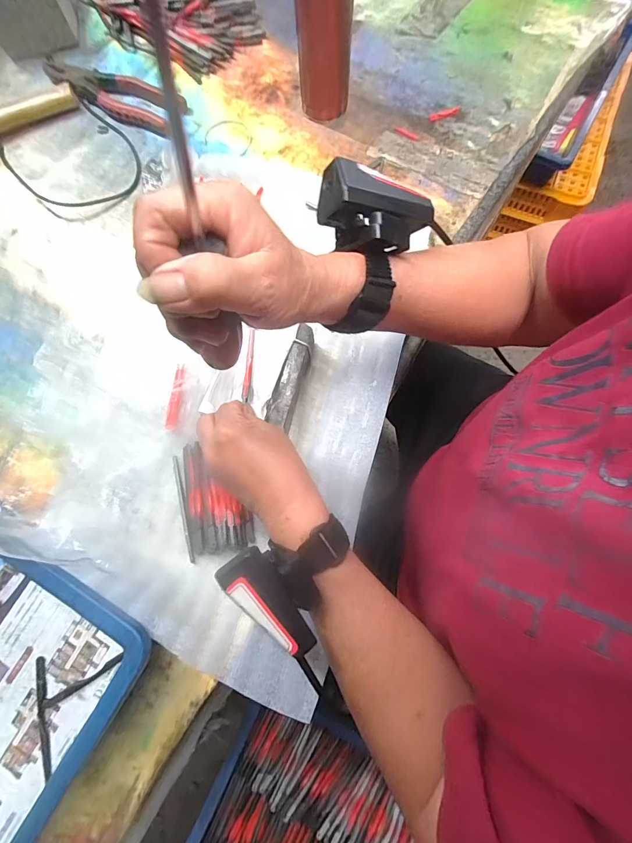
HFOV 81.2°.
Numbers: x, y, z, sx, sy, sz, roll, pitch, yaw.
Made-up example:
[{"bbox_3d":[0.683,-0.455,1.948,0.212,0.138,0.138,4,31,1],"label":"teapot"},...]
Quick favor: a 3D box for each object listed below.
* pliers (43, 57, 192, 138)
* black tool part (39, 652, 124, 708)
[{"bbox_3d":[-0.269,-0.430,0.480,0.203,0.017,0.070,22,78,7],"label":"pliers"},{"bbox_3d":[-0.205,0.230,0.325,0.074,0.004,0.008,-30,77,-6],"label":"black tool part"}]

